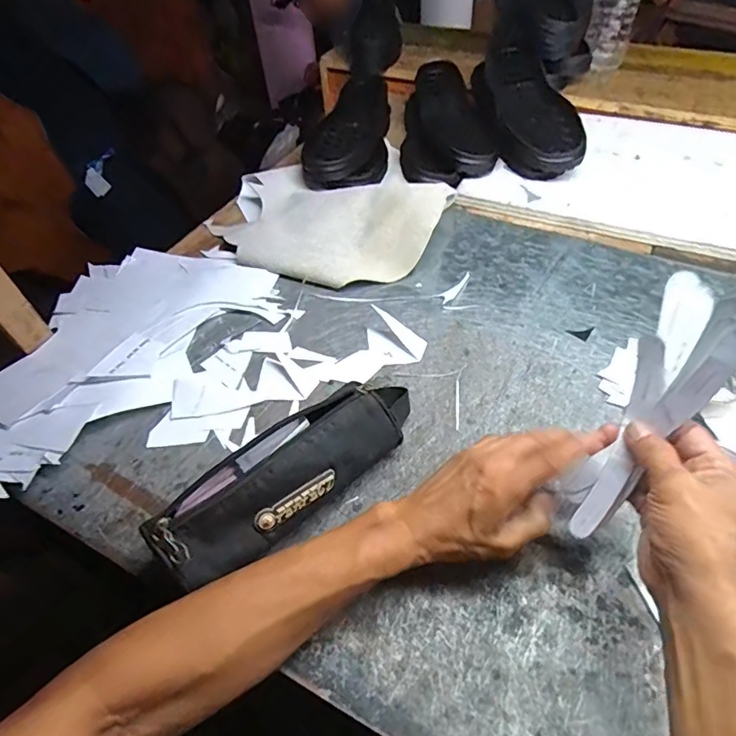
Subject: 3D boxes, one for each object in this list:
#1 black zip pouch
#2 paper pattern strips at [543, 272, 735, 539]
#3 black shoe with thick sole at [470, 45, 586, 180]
[{"bbox_3d":[-0.057,0.086,0.426,0.246,0.081,0.066,-36,57,-22],"label":"black zip pouch"},{"bbox_3d":[0.195,0.034,0.352,0.055,0.194,0.036,31,19,24],"label":"paper pattern strips"},{"bbox_3d":[0.262,-0.428,0.822,0.120,0.089,0.299,-3,52,0],"label":"black shoe with thick sole"}]

